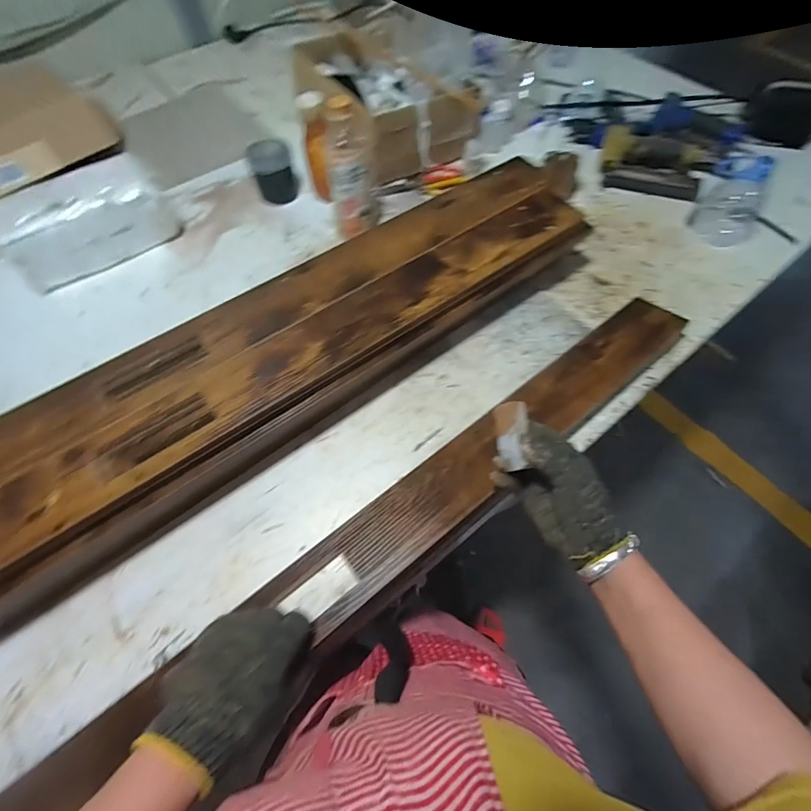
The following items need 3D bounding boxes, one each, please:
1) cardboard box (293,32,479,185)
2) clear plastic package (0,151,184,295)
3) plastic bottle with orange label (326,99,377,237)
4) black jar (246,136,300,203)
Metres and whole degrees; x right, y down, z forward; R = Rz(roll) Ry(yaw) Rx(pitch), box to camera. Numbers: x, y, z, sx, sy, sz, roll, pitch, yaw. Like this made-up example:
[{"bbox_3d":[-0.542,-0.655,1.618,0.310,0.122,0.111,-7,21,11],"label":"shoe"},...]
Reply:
[{"bbox_3d":[-0.038,-0.613,0.811,0.259,0.129,0.328,-32,67,-15],"label":"cardboard box"},{"bbox_3d":[-0.507,-0.295,0.647,0.242,0.114,0.104,-35,67,-16],"label":"clear plastic package"},{"bbox_3d":[-0.084,-0.362,0.632,0.074,0.200,0.061,-15,64,-7],"label":"plastic bottle with orange label"},{"bbox_3d":[-0.247,-0.433,0.741,0.077,0.081,0.070,-20,64,-9],"label":"black jar"}]

